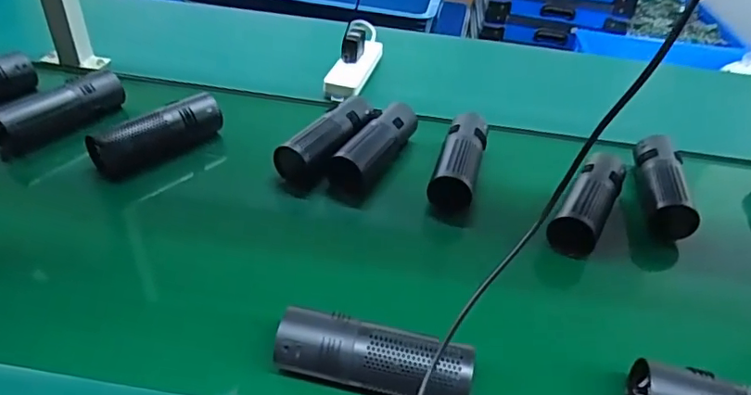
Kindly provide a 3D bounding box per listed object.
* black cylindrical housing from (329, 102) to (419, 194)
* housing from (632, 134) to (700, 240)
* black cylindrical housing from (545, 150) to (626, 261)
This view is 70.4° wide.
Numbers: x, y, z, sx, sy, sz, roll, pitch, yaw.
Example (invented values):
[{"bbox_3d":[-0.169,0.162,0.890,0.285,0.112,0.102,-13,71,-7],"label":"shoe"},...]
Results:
[{"bbox_3d":[0.002,-0.071,0.717,0.052,0.050,0.164,22,40,20],"label":"black cylindrical housing"},{"bbox_3d":[0.377,-0.019,0.707,0.049,0.053,0.174,10,37,6],"label":"housing"},{"bbox_3d":[0.273,0.002,0.665,0.068,0.050,0.188,24,41,23],"label":"black cylindrical housing"}]

